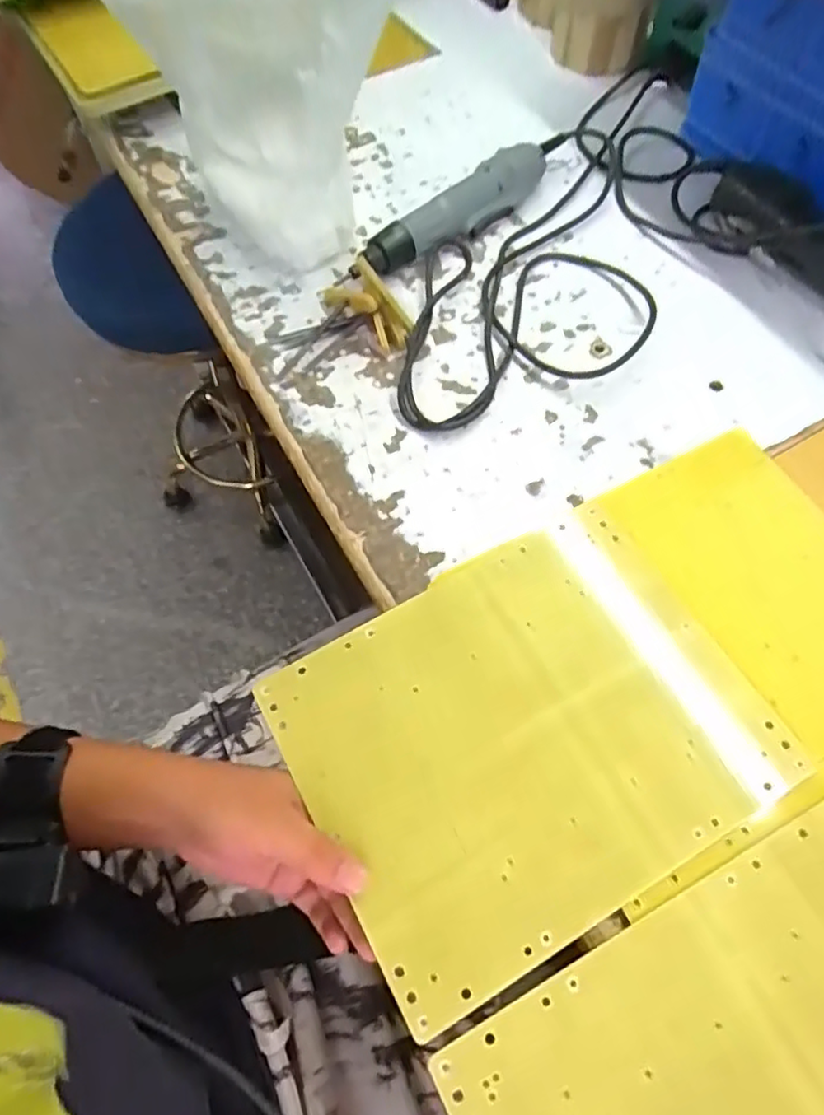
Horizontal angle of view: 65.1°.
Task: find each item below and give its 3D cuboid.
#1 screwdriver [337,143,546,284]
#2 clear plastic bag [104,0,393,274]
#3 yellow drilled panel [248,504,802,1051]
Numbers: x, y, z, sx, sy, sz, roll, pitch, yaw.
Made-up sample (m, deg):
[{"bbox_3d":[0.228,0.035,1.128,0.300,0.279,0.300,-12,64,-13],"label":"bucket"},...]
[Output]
[{"bbox_3d":[0.033,-0.285,0.544,0.215,0.032,0.037,-40,68,-17],"label":"screwdriver"},{"bbox_3d":[-0.125,-0.393,0.495,0.147,0.239,0.223,-37,68,-16],"label":"clear plastic bag"},{"bbox_3d":[0.065,0.094,0.360,0.248,0.008,0.194,-28,66,-10],"label":"yellow drilled panel"}]

